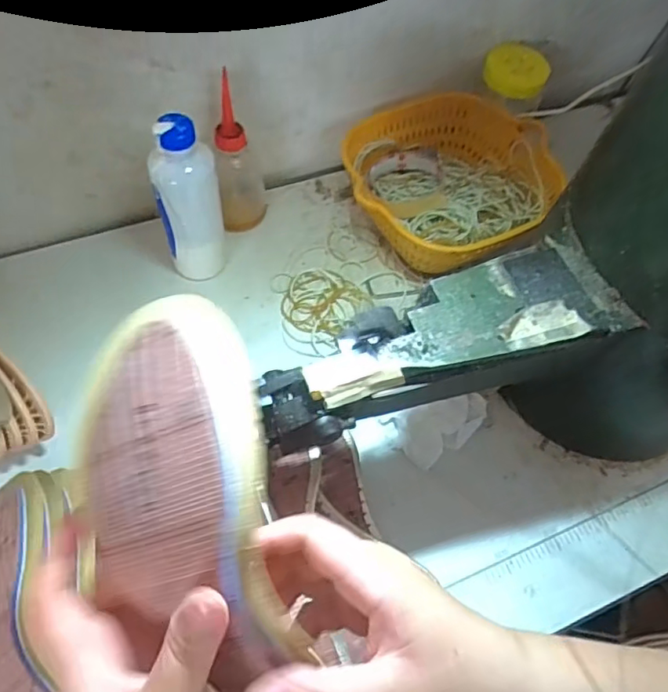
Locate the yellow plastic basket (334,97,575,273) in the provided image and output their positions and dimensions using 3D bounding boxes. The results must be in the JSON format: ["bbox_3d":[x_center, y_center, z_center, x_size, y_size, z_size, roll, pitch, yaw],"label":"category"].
[{"bbox_3d":[0.120,-0.171,0.605,0.203,0.087,0.213,1,61,-2],"label":"yellow plastic basket"}]

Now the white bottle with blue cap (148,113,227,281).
[{"bbox_3d":[-0.133,-0.125,0.517,0.048,0.174,0.055,21,62,9],"label":"white bottle with blue cap"}]

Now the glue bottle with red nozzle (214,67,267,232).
[{"bbox_3d":[-0.099,-0.185,0.567,0.053,0.154,0.043,-4,61,-5],"label":"glue bottle with red nozzle"}]

